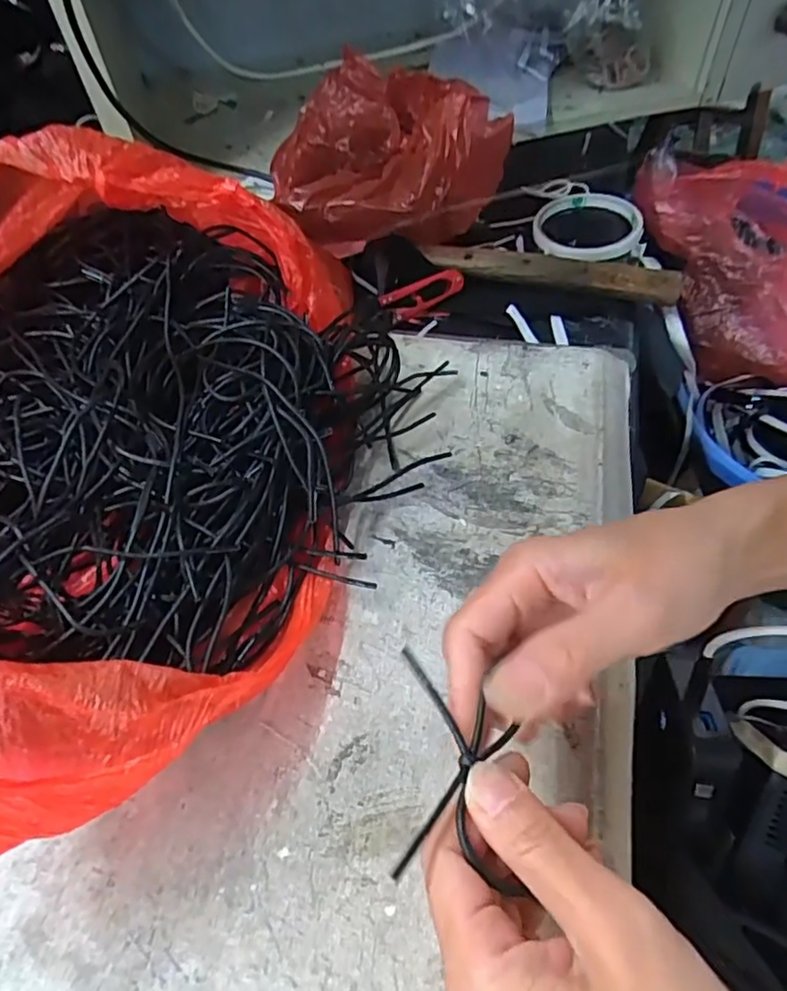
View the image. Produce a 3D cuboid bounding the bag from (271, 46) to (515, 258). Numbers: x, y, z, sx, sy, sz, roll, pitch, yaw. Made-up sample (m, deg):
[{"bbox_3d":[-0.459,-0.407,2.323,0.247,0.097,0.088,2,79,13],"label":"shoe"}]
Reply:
[{"bbox_3d":[-0.010,-0.276,0.505,0.181,0.098,0.196,-5,55,0],"label":"bag"}]

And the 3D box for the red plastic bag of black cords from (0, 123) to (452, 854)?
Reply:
[{"bbox_3d":[-0.155,-0.051,0.317,0.318,0.113,0.307,30,64,21],"label":"red plastic bag of black cords"}]

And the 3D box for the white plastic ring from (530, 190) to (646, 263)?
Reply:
[{"bbox_3d":[0.160,-0.225,0.516,0.084,0.019,0.095,11,59,11],"label":"white plastic ring"}]

